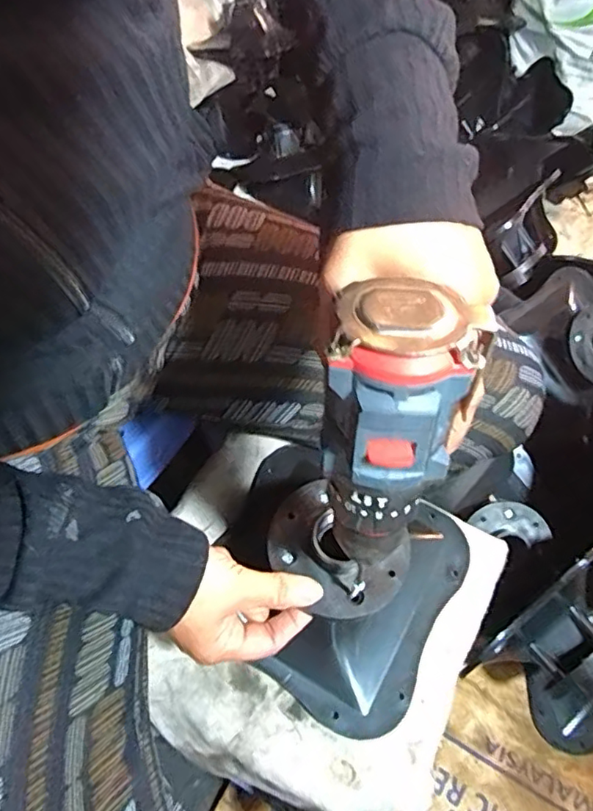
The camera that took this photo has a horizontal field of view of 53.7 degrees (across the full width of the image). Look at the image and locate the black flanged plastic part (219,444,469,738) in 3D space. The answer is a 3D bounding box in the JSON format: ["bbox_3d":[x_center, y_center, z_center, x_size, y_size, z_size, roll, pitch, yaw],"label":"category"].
[{"bbox_3d":[0.027,0.118,0.430,0.181,0.092,0.174,2,56,-3],"label":"black flanged plastic part"}]

